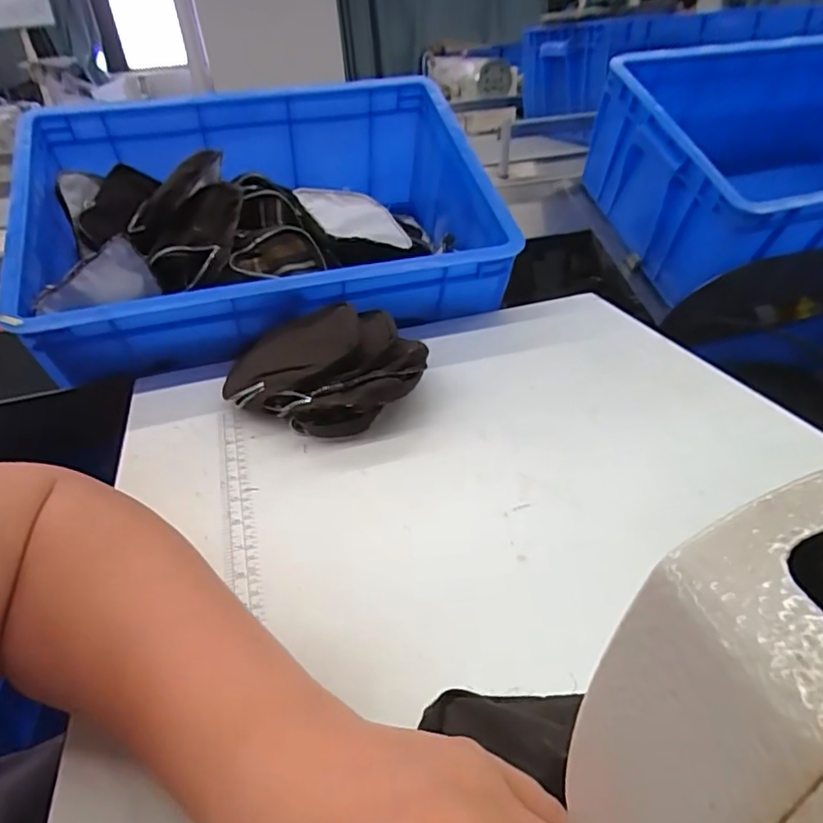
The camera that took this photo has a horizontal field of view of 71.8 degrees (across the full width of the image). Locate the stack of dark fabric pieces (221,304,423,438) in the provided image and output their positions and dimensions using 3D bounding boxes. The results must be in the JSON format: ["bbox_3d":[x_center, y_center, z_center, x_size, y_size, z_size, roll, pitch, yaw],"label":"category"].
[{"bbox_3d":[-0.081,-0.039,0.521,0.173,0.060,0.164,-13,34,-12],"label":"stack of dark fabric pieces"}]

